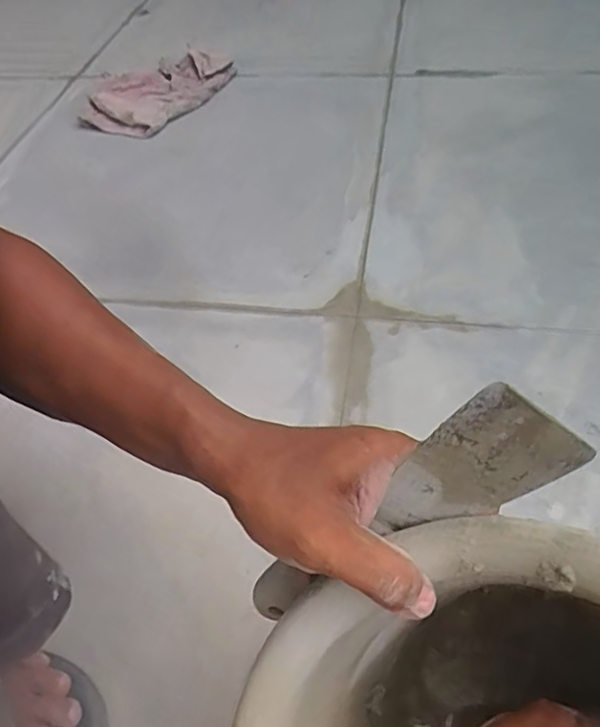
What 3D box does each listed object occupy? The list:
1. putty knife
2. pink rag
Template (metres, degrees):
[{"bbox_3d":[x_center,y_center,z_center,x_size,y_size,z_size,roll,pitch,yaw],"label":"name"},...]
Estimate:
[{"bbox_3d":[0.044,0.062,0.252,0.045,0.157,0.014,35,37,-12],"label":"putty knife"},{"bbox_3d":[-0.251,-0.463,0.980,0.191,0.045,0.245,16,52,17],"label":"pink rag"}]

